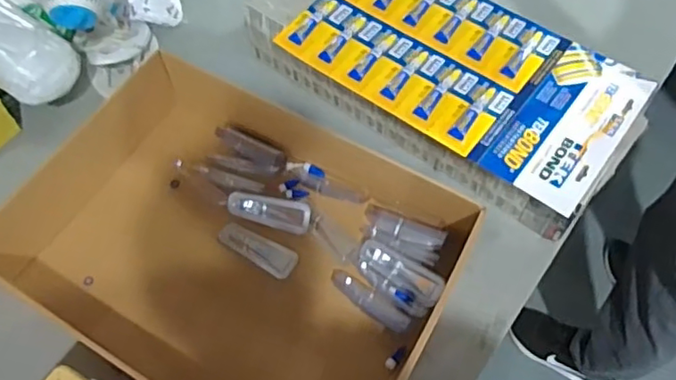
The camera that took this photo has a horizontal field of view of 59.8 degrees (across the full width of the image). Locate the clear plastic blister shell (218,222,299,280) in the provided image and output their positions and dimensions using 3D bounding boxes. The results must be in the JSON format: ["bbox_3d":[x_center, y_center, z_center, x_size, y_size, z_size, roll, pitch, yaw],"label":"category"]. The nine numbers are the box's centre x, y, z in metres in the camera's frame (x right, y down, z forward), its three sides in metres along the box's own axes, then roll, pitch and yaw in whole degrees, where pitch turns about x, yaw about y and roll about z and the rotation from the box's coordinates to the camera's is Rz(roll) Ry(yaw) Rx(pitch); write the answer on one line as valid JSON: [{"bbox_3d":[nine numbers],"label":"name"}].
[{"bbox_3d":[-0.104,0.076,0.756,0.105,0.012,0.037,26,65,16],"label":"clear plastic blister shell"}]

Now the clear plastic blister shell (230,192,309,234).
[{"bbox_3d":[-0.088,0.026,0.765,0.107,0.016,0.040,14,63,10],"label":"clear plastic blister shell"}]

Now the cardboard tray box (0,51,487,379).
[{"bbox_3d":[-0.114,0.063,0.705,0.485,0.102,0.364,28,66,16],"label":"cardboard tray box"}]

